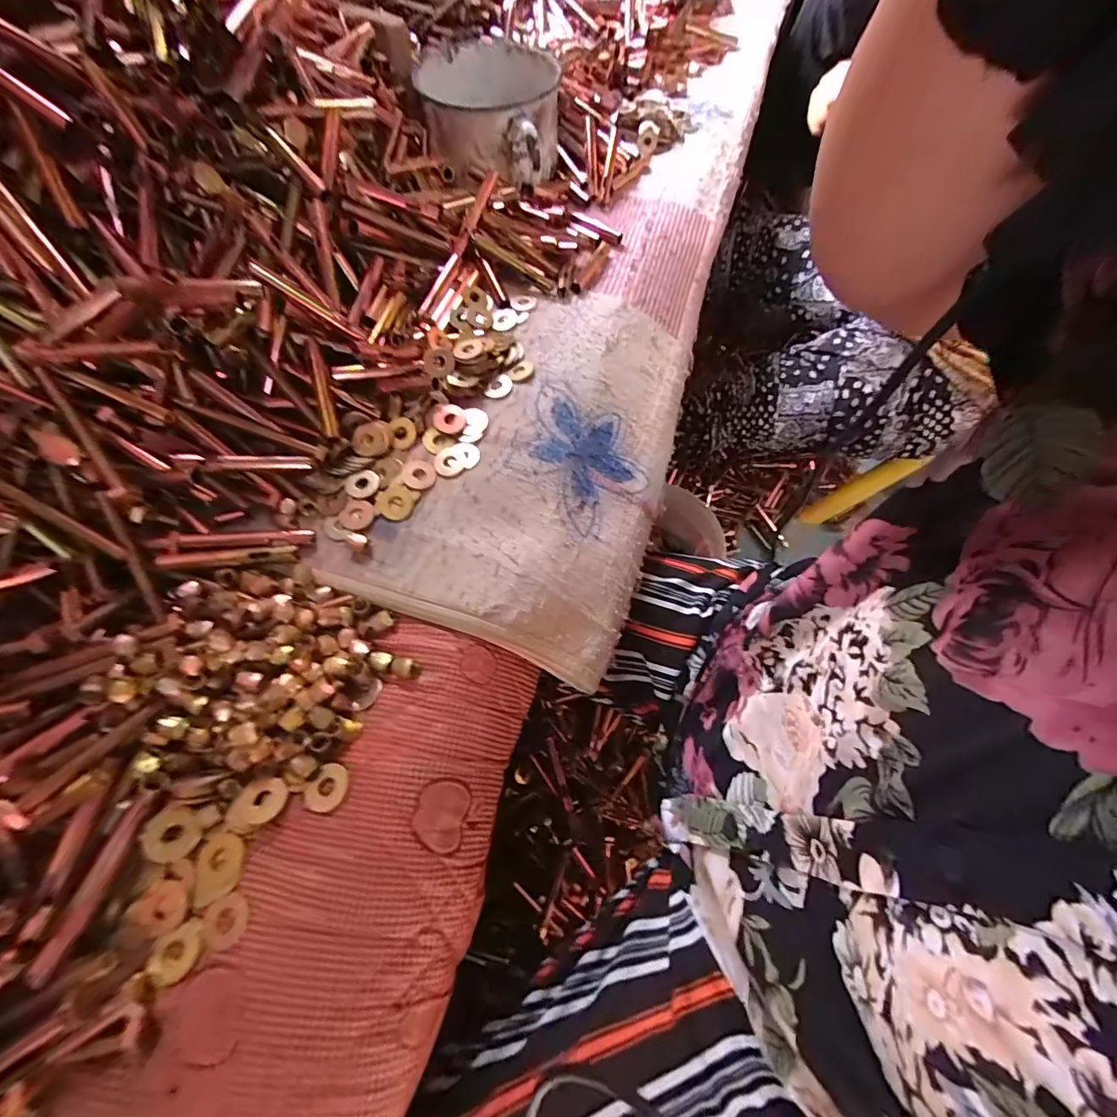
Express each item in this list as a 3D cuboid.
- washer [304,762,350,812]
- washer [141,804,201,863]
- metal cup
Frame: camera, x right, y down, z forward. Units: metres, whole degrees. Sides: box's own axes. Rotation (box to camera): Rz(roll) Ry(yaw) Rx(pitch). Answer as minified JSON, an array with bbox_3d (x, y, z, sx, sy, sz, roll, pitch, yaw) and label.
[{"bbox_3d":[-0.132,0.130,0.268,0.024,0.004,0.024,0,58,0],"label":"washer"},{"bbox_3d":[-0.211,0.150,0.257,0.026,0.004,0.026,10,66,-23],"label":"washer"},{"bbox_3d":[-0.075,-0.464,0.493,0.147,0.065,0.141,0,58,0],"label":"metal cup"}]

